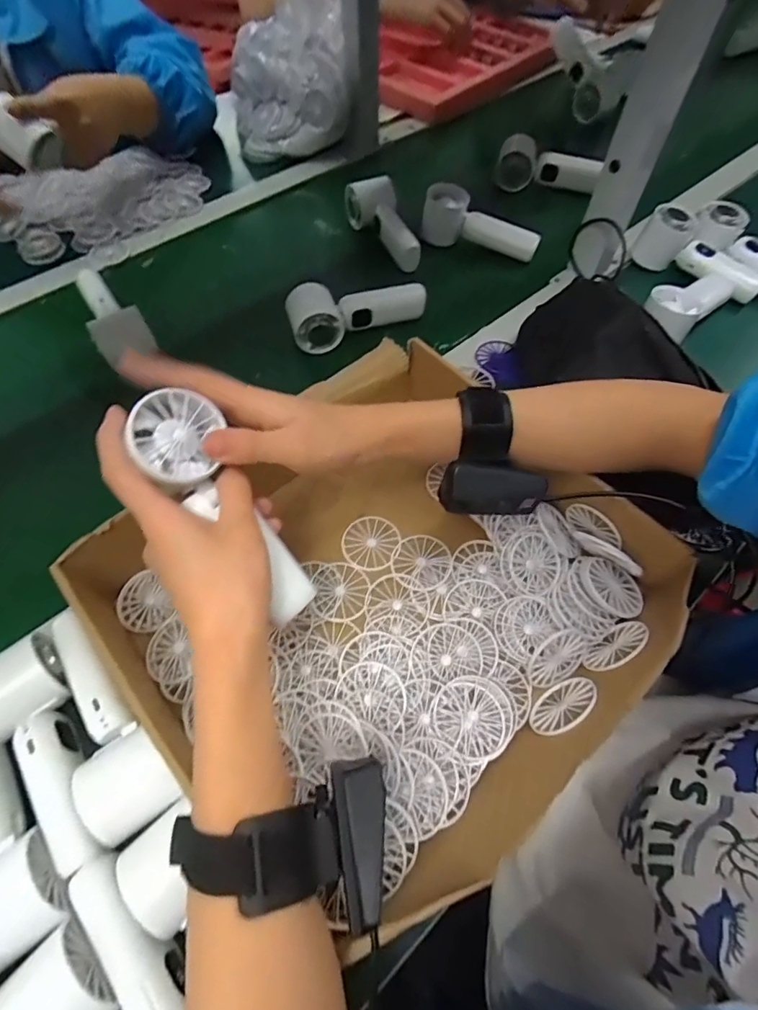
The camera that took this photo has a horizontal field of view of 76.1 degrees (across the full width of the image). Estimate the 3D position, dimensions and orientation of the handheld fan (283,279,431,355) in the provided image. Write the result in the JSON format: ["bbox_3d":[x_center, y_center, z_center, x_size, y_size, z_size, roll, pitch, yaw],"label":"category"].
[{"bbox_3d":[-0.028,-0.223,0.562,0.156,0.060,0.060,-21,63,-13],"label":"handheld fan"}]

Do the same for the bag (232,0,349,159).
[{"bbox_3d":[-0.122,-0.670,0.685,0.219,0.248,0.174,19,62,10],"label":"bag"}]

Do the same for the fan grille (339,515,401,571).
[{"bbox_3d":[-0.008,0.032,0.421,0.047,0.006,0.049,0,60,-1],"label":"fan grille"}]

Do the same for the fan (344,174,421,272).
[{"bbox_3d":[0.012,-0.368,0.639,0.051,0.063,0.152,-26,72,-17],"label":"fan"}]

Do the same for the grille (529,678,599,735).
[{"bbox_3d":[0.126,0.138,0.332,0.049,0.044,0.004,-39,92,-19],"label":"grille"}]

